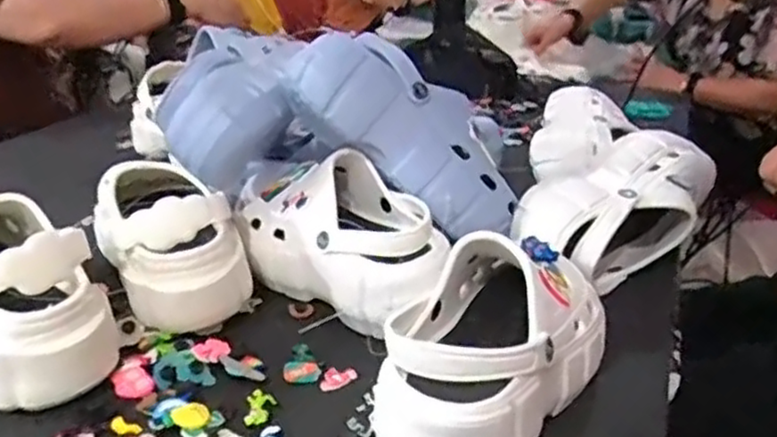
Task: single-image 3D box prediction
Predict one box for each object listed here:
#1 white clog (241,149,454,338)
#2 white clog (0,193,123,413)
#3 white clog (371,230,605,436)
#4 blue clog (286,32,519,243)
[{"bbox_3d":[-0.036,0.020,0.610,0.108,0.097,0.213,-17,29,-33],"label":"white clog"},{"bbox_3d":[-0.314,0.049,0.544,0.236,0.101,0.099,16,29,31],"label":"white clog"},{"bbox_3d":[0.078,0.076,0.482,0.108,0.088,0.228,13,27,26],"label":"white clog"},{"bbox_3d":[0.015,-0.064,0.623,0.235,0.108,0.085,38,23,-10],"label":"blue clog"}]

